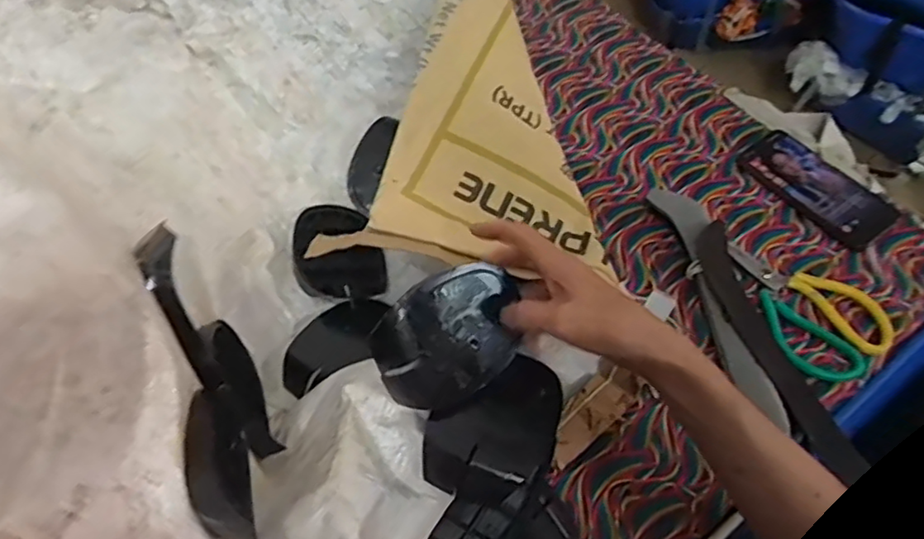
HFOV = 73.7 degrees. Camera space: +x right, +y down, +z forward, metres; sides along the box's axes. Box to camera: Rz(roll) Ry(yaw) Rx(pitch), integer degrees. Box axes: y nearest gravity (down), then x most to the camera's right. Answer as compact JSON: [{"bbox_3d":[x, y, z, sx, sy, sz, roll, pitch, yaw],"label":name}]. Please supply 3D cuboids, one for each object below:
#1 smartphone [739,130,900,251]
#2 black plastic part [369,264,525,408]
[{"bbox_3d":[0.399,-0.094,0.695,0.084,0.009,0.162,-34,62,-19],"label":"smartphone"},{"bbox_3d":[-0.003,0.051,0.473,0.125,0.040,0.110,-19,102,-15],"label":"black plastic part"}]

